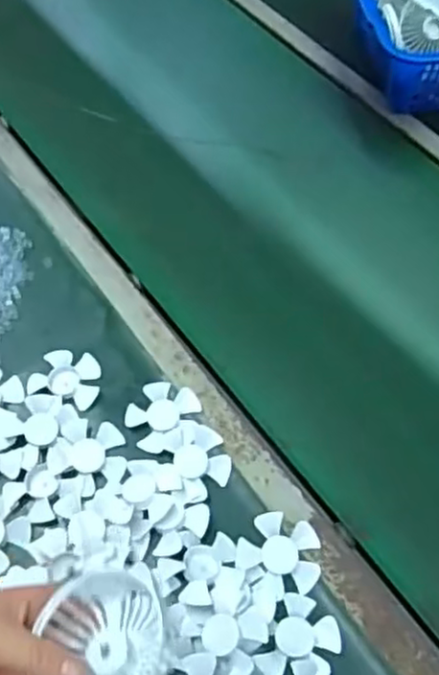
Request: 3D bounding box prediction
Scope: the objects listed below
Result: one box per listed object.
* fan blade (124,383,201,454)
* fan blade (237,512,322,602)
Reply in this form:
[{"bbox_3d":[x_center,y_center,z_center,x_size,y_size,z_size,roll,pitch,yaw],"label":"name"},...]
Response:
[{"bbox_3d":[-0.059,0.078,0.672,0.063,0.010,0.072,20,60,12],"label":"fan blade"},{"bbox_3d":[0.056,0.189,0.600,0.071,0.007,0.067,0,58,0],"label":"fan blade"}]

